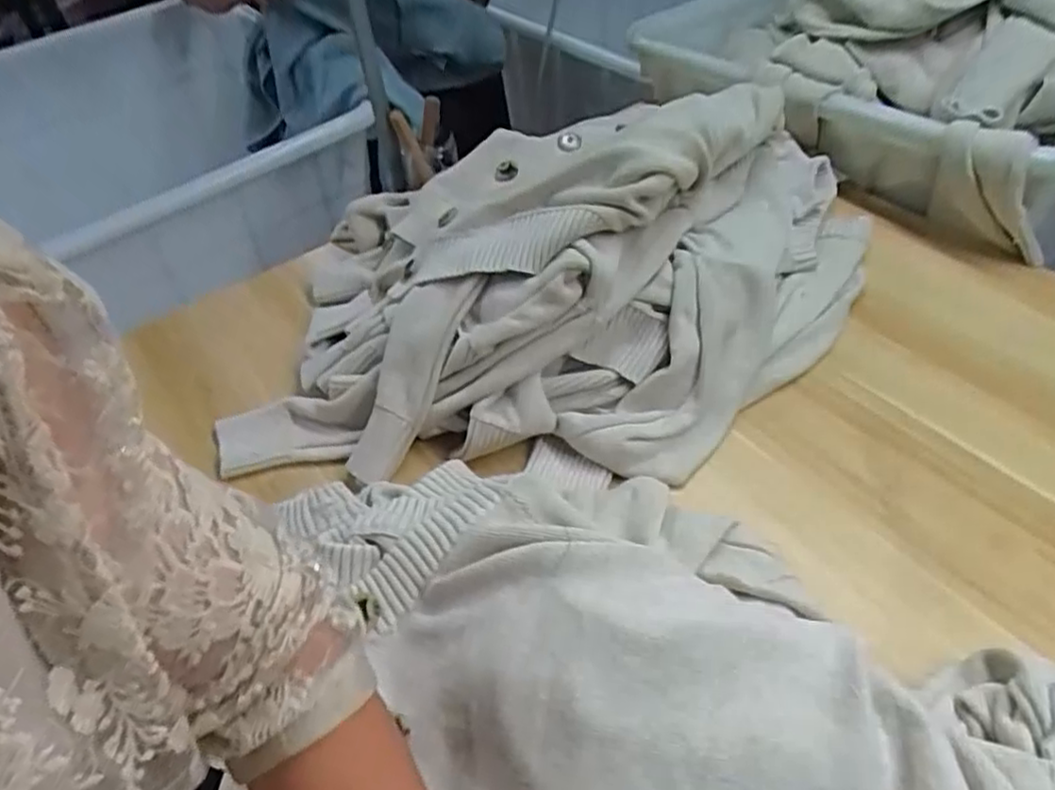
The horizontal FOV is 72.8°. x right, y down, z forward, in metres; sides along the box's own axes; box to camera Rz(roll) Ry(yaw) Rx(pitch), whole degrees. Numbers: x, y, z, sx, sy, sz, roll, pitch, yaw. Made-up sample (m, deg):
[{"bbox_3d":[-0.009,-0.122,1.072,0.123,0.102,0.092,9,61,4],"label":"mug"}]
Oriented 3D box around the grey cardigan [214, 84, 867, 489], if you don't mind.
[{"bbox_3d":[0.041,-0.144,0.772,0.742,0.208,0.463,-10,47,-2],"label":"grey cardigan"}]

